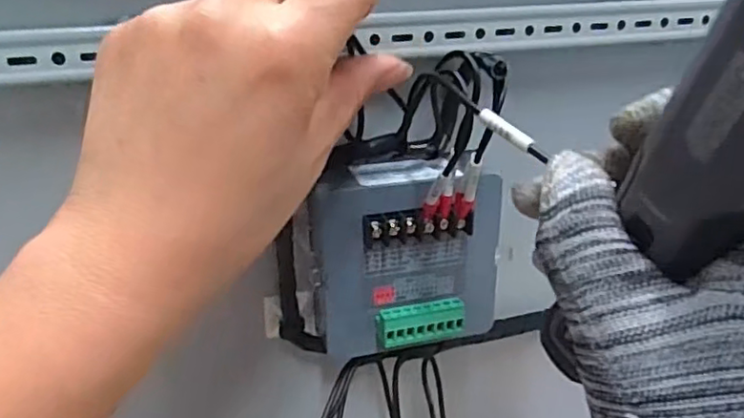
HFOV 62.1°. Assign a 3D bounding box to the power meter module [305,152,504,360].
[{"bbox_3d":[0.018,0.023,0.304,0.092,0.086,0.041,-6,22,-11],"label":"power meter module"}]

